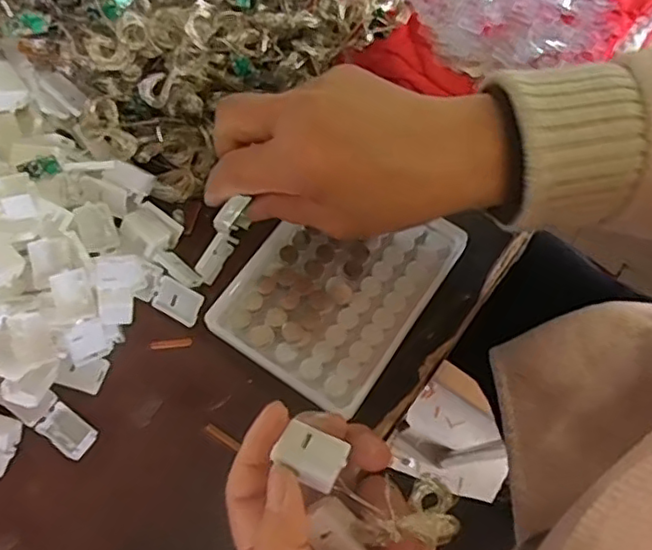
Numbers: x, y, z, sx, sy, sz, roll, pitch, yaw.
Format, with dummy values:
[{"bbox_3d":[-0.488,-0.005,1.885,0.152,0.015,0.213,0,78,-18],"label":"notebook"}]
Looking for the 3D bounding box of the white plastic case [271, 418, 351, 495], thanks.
[{"bbox_3d":[-0.005,0.071,0.245,0.024,0.009,0.021,26,69,7],"label":"white plastic case"}]

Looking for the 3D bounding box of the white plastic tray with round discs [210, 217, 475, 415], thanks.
[{"bbox_3d":[0.008,0.005,0.355,0.095,0.018,0.126,33,70,10],"label":"white plastic tray with round discs"}]

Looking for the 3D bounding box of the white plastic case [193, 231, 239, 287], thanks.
[{"bbox_3d":[-0.064,-0.012,0.360,0.013,0.008,0.032,22,68,6],"label":"white plastic case"}]

